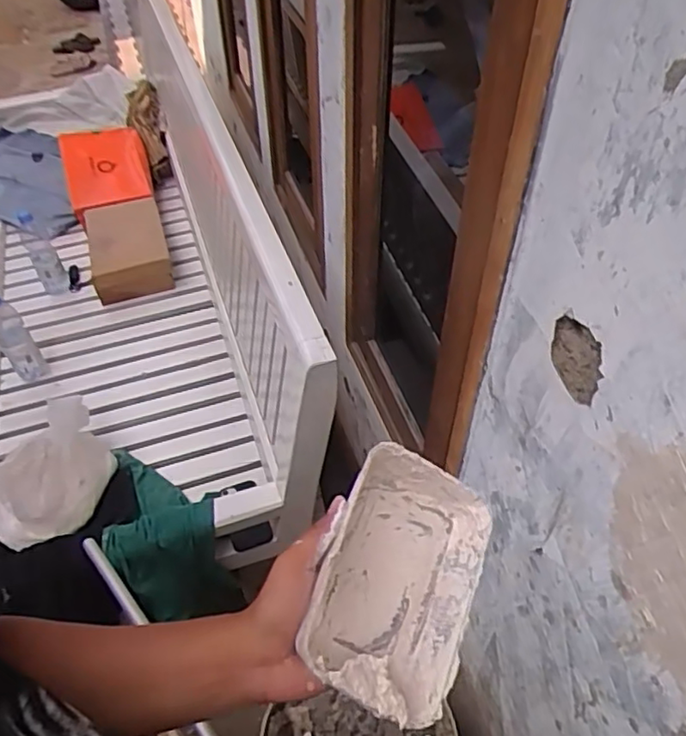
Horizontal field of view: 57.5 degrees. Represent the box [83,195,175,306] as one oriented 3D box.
[{"bbox_3d":[-0.591,-0.334,1.707,0.203,0.107,0.353,-14,49,-12],"label":"box"}]

